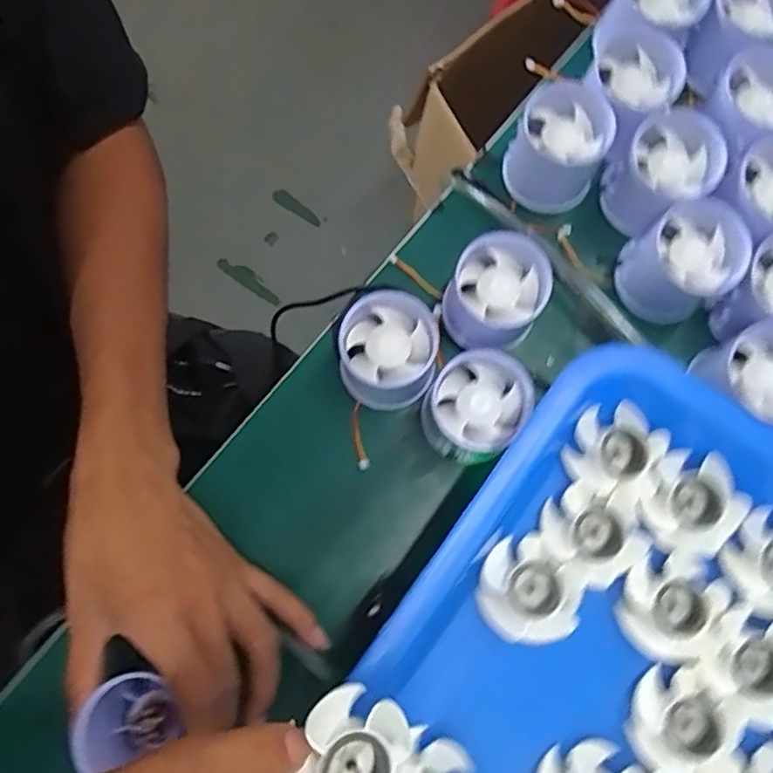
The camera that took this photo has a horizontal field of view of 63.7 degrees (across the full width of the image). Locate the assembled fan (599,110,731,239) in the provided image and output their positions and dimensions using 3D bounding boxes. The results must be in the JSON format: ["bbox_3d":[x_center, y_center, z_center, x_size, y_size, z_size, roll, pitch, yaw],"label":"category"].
[{"bbox_3d":[0.162,-0.125,0.368,0.052,0.047,0.050,0,79,1],"label":"assembled fan"}]

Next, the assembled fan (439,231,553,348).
[{"bbox_3d":[0.061,-0.050,0.357,0.052,0.055,0.053,0,79,1],"label":"assembled fan"}]

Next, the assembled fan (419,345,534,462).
[{"bbox_3d":[0.048,0.013,0.344,0.054,0.056,0.051,0,79,1],"label":"assembled fan"}]

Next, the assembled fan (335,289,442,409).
[{"bbox_3d":[0.001,-0.018,0.351,0.052,0.055,0.054,0,79,1],"label":"assembled fan"}]

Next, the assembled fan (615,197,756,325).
[{"bbox_3d":[0.170,-0.070,0.362,0.054,0.056,0.052,0,79,1],"label":"assembled fan"}]

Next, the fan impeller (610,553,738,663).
[{"bbox_3d":[0.124,0.097,0.272,0.040,0.014,0.044,0,79,1],"label":"fan impeller"}]

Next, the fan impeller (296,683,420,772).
[{"bbox_3d":[-0.010,0.123,0.201,0.038,0.018,0.039,17,79,4],"label":"fan impeller"}]

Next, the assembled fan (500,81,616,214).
[{"bbox_3d":[0.102,-0.142,0.378,0.054,0.053,0.058,0,79,1],"label":"assembled fan"}]

